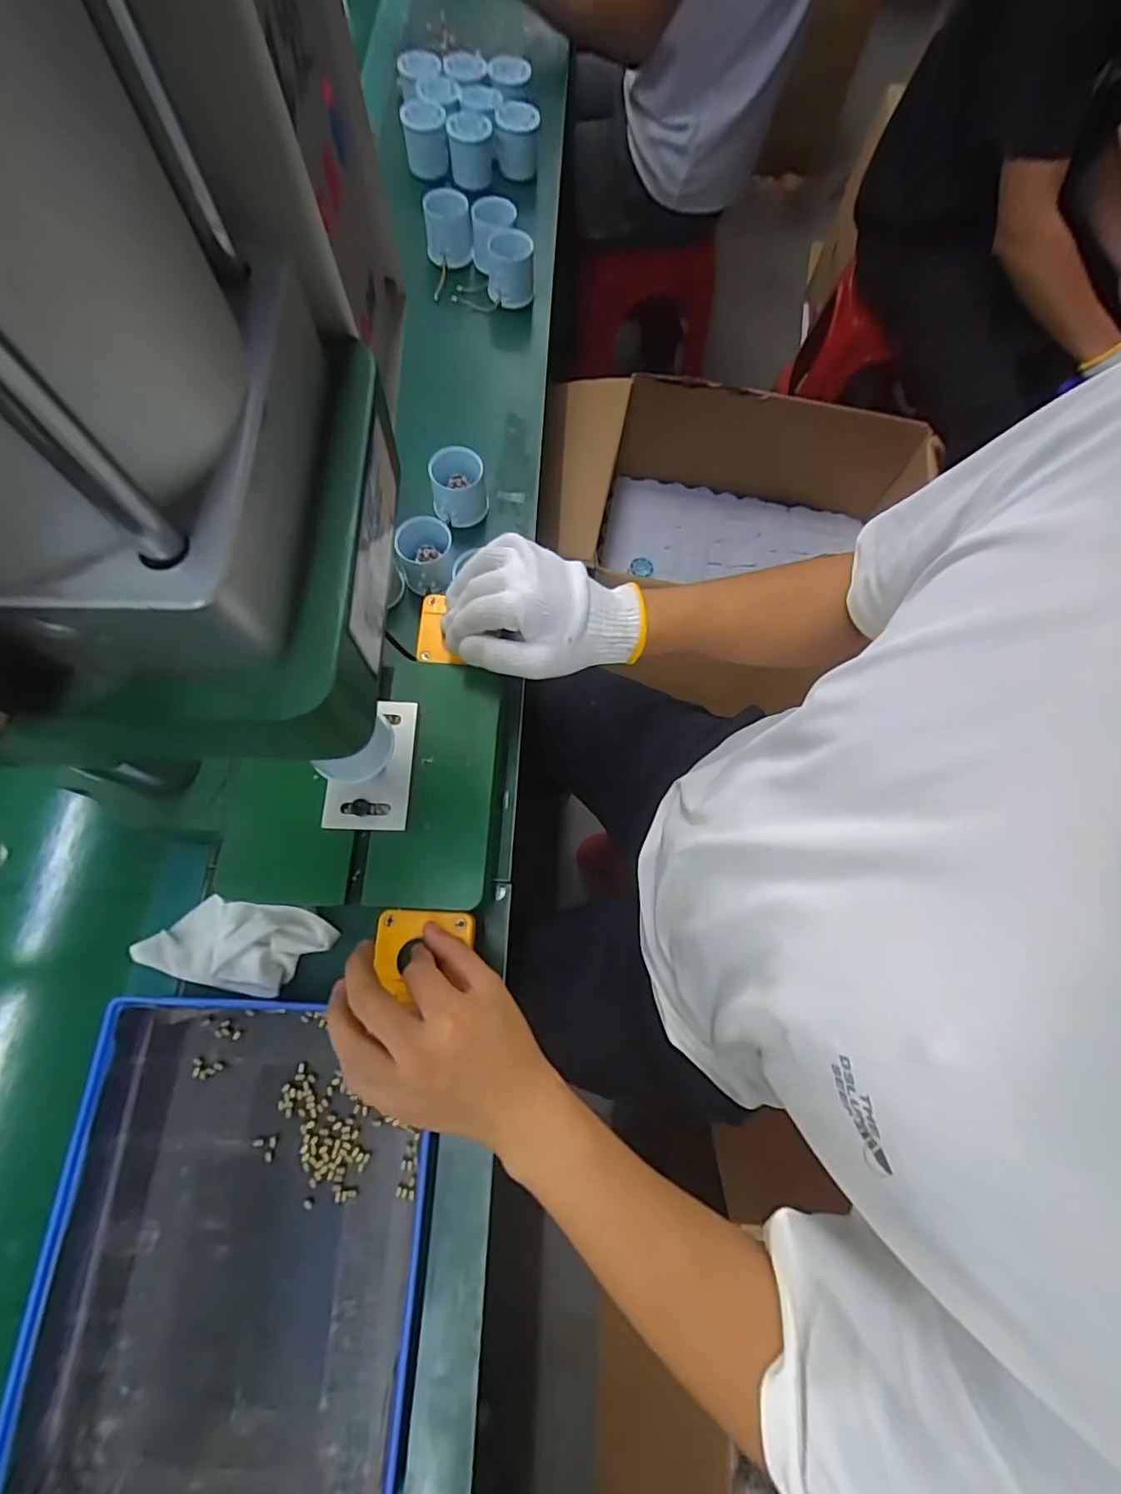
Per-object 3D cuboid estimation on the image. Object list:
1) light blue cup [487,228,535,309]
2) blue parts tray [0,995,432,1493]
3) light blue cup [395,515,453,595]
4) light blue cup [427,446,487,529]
[{"bbox_3d":[-0.058,-0.557,0.659,0.053,0.054,0.049,1,73,-2],"label":"light blue cup"},{"bbox_3d":[-0.222,0.341,0.374,0.257,0.037,0.318,3,73,-1],"label":"blue parts tray"},{"bbox_3d":[-0.125,-0.177,0.527,0.049,0.044,0.054,-3,73,-3],"label":"light blue cup"},{"bbox_3d":[-0.100,-0.256,0.554,0.052,0.047,0.055,1,73,-2],"label":"light blue cup"}]

